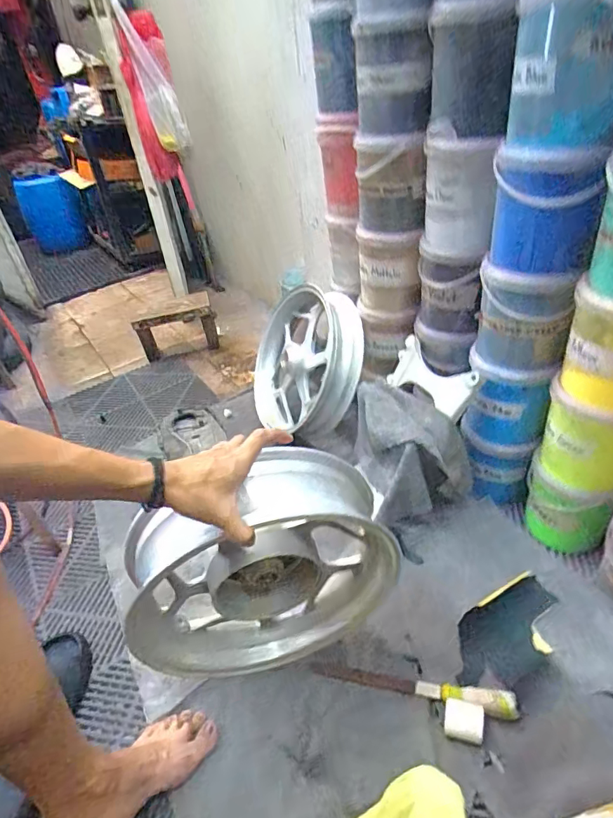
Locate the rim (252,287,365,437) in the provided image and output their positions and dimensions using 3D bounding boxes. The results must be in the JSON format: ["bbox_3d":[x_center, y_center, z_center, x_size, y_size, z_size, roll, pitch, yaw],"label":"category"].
[{"bbox_3d":[-0.013,-0.123,1.186,0.111,0.351,0.364,2,23,-38],"label":"rim"}]

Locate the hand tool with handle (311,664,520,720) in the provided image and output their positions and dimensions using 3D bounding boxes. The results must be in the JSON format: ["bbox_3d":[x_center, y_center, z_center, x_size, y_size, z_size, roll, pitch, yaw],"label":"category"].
[{"bbox_3d":[0.159,0.424,0.721,0.303,0.024,0.029,5,39,15],"label":"hand tool with handle"}]

